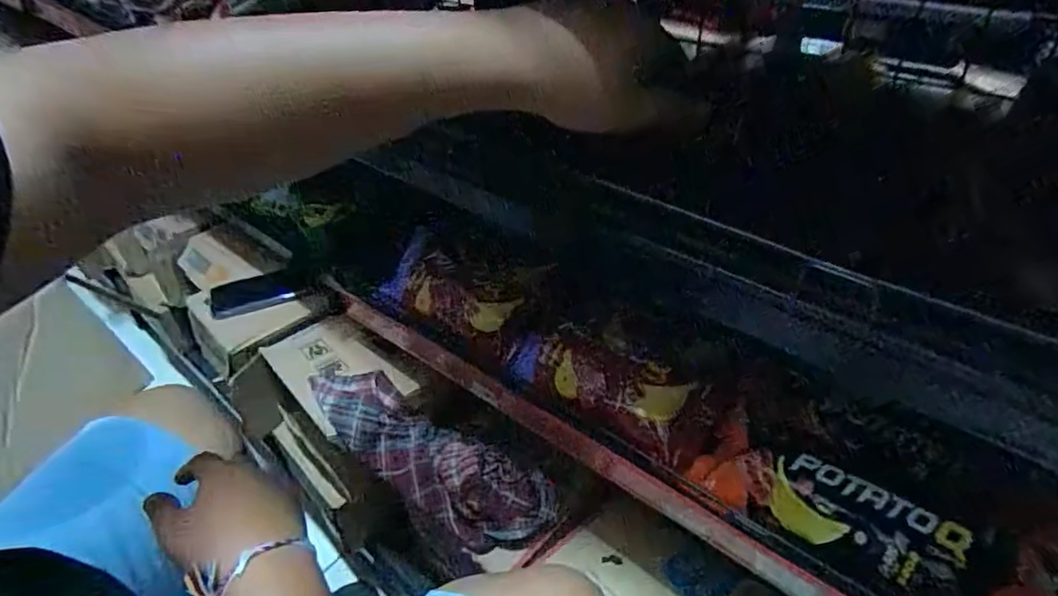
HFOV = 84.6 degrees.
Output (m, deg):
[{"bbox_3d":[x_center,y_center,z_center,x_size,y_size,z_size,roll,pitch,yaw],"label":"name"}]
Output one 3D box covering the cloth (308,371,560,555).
[{"bbox_3d":[-0.130,0.190,0.702,0.345,0.060,0.101,23,46,28],"label":"cloth"}]

